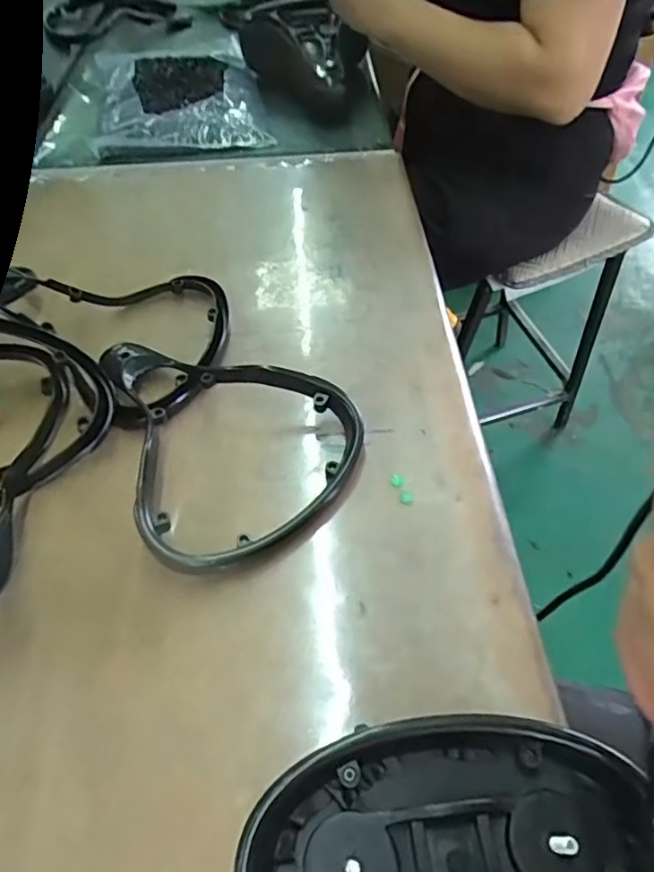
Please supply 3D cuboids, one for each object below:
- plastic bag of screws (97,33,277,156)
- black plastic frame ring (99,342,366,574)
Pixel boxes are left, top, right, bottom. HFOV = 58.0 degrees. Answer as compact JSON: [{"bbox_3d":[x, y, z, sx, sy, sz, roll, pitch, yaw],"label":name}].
[{"bbox_3d":[-0.208,-0.476,0.811,0.215,0.033,0.340,-12,53,-8],"label":"plastic bag of screws"},{"bbox_3d":[-0.068,-0.020,0.445,0.175,0.036,0.232,-18,54,-12],"label":"black plastic frame ring"}]

